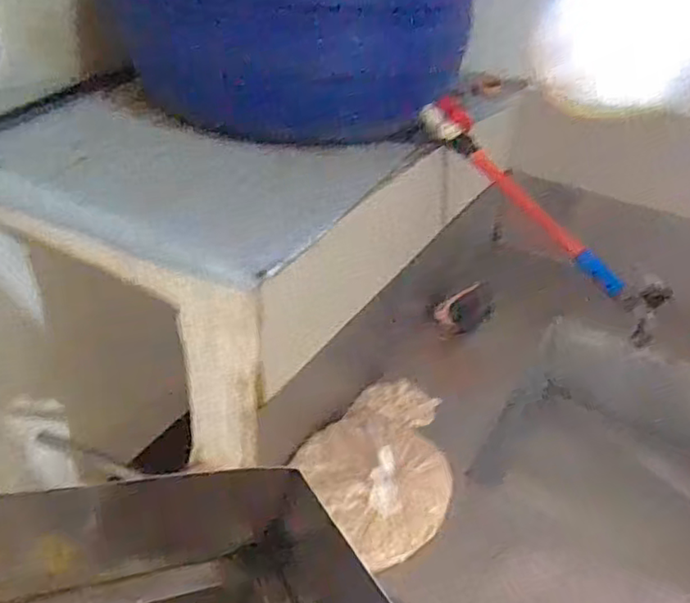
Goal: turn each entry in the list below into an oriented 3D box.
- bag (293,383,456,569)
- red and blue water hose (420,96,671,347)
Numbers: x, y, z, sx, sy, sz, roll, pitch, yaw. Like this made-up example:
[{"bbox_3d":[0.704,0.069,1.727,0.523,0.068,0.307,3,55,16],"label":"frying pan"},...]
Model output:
[{"bbox_3d":[0.065,0.205,0.897,0.201,0.081,0.308,21,40,21],"label":"bag"},{"bbox_3d":[0.293,-0.132,0.954,0.074,0.074,0.463,-31,73,-38],"label":"red and blue water hose"}]

